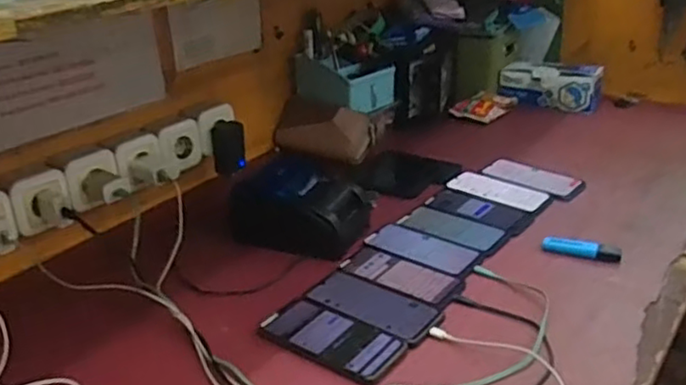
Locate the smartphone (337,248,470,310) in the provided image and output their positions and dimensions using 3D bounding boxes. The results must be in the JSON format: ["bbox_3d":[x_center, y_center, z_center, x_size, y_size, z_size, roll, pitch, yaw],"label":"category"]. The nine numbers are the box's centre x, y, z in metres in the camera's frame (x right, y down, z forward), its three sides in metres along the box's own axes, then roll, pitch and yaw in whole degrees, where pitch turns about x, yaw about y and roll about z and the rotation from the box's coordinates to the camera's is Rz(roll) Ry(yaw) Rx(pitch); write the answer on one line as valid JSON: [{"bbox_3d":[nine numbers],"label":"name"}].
[{"bbox_3d":[0.076,0.114,0.894,0.169,0.009,0.076,17,31,34],"label":"smartphone"}]

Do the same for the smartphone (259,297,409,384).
[{"bbox_3d":[-0.015,0.168,0.781,0.170,0.009,0.088,19,32,37],"label":"smartphone"}]

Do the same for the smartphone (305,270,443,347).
[{"bbox_3d":[0.037,0.139,0.838,0.172,0.006,0.085,16,31,34],"label":"smartphone"}]

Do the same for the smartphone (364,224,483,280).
[{"bbox_3d":[0.114,0.081,0.953,0.166,0.004,0.069,17,31,35],"label":"smartphone"}]

